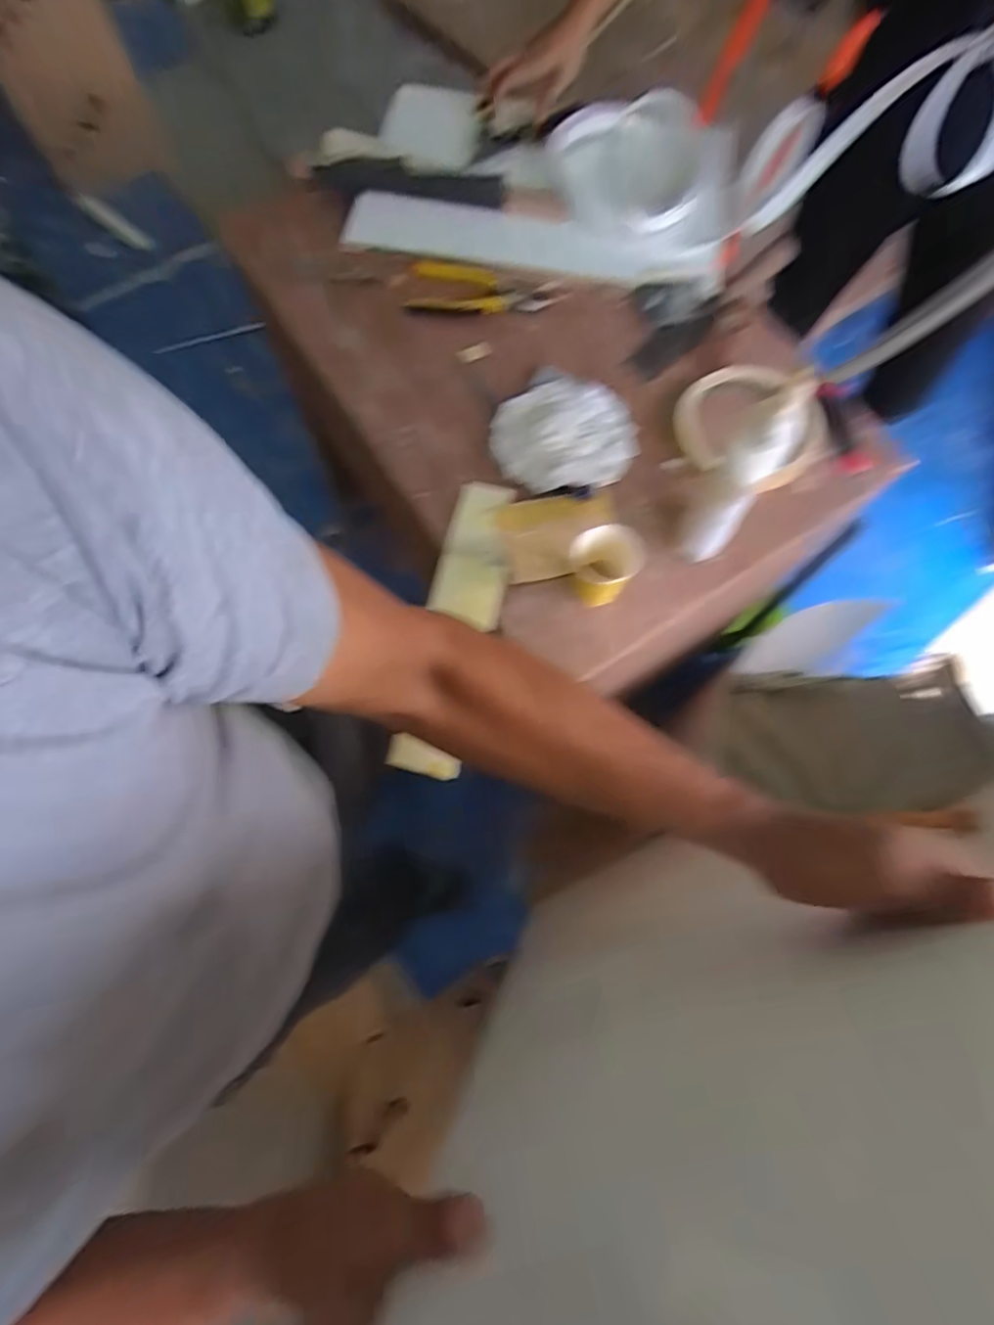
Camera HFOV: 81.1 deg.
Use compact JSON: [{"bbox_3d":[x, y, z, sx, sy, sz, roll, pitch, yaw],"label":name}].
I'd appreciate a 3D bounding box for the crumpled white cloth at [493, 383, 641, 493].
[{"bbox_3d":[0.091,-0.308,0.782,0.193,0.026,0.164,0,72,1],"label":"crumpled white cloth"}]

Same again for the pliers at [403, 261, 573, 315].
[{"bbox_3d":[-0.014,-0.567,0.881,0.235,0.028,0.087,-4,72,-1],"label":"pliers"}]

